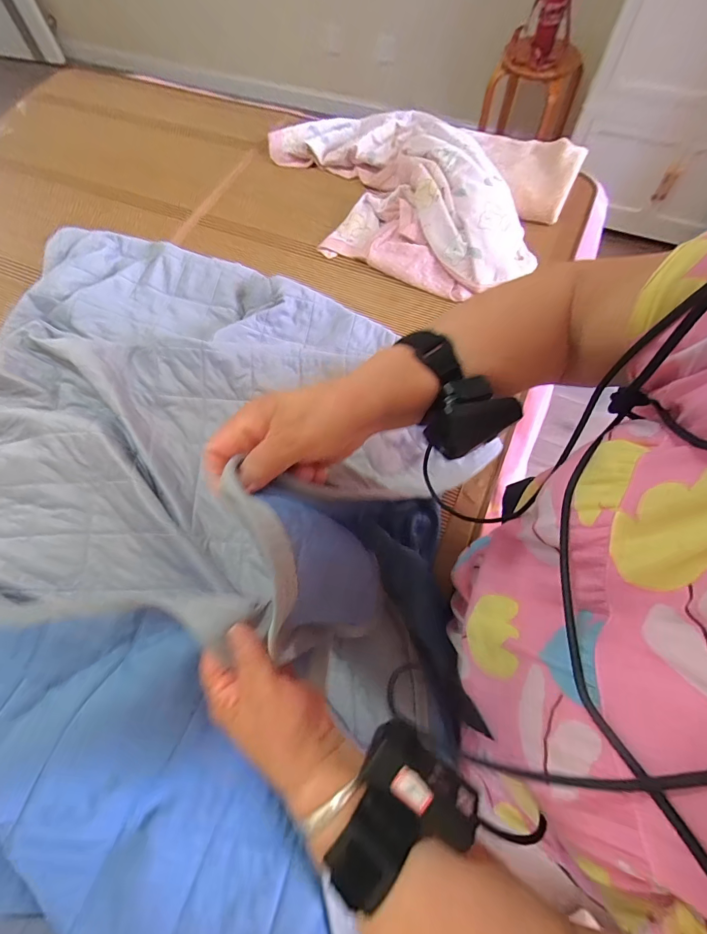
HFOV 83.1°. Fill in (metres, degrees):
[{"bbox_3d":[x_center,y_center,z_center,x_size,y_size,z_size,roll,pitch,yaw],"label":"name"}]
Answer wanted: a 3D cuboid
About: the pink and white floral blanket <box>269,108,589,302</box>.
[{"bbox_3d":[0.101,-0.677,0.953,0.738,0.113,0.472,24,69,13],"label":"pink and white floral blanket"}]

